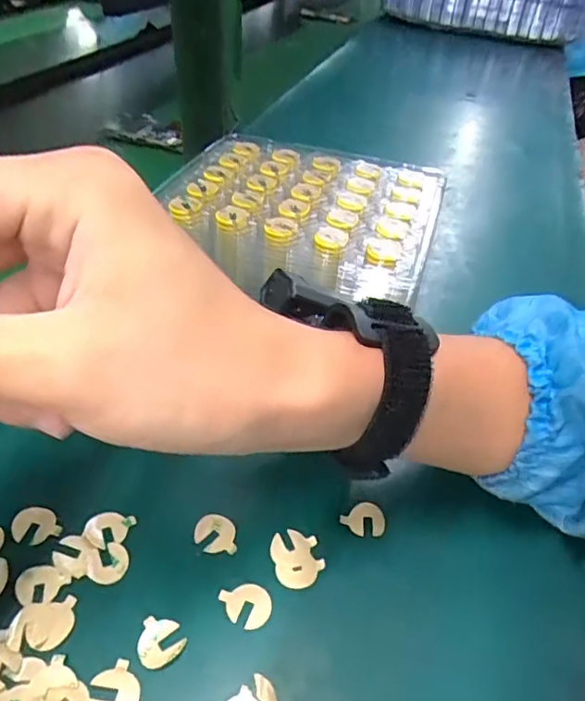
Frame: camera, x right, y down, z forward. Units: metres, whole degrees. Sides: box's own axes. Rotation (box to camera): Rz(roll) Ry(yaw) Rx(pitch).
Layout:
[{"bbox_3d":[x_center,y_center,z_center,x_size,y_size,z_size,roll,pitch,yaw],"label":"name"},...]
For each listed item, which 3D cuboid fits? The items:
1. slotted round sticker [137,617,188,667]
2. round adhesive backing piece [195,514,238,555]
[{"bbox_3d":[-0.050,0.110,0.207,0.017,0.004,0.017,2,41,-1],"label":"slotted round sticker"},{"bbox_3d":[-0.034,0.081,0.241,0.018,0.004,0.017,2,41,-1],"label":"round adhesive backing piece"}]

